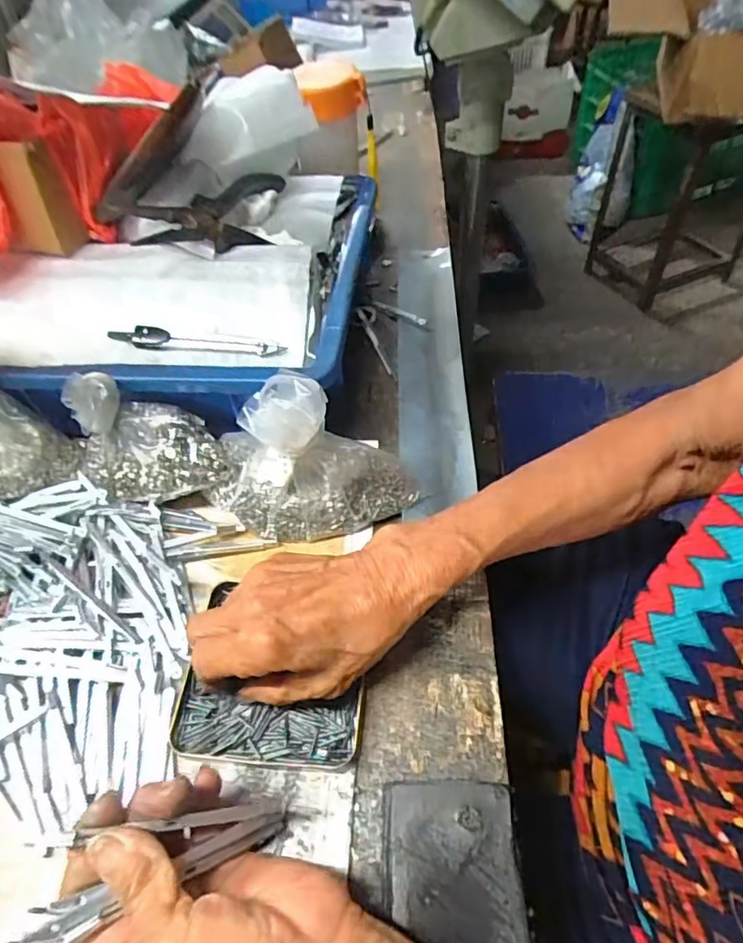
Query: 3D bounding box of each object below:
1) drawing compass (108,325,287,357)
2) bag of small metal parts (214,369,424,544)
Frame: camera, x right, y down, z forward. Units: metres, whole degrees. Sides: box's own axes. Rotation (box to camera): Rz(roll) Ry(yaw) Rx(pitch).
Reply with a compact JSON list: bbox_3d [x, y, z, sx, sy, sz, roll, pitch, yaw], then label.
[{"bbox_3d":[-0.117,-0.086,0.372,0.117,0.010,0.011,3,51,7],"label":"drawing compass"},{"bbox_3d":[-0.040,-0.013,0.330,0.129,0.116,0.060,5,52,8],"label":"bag of small metal parts"}]

